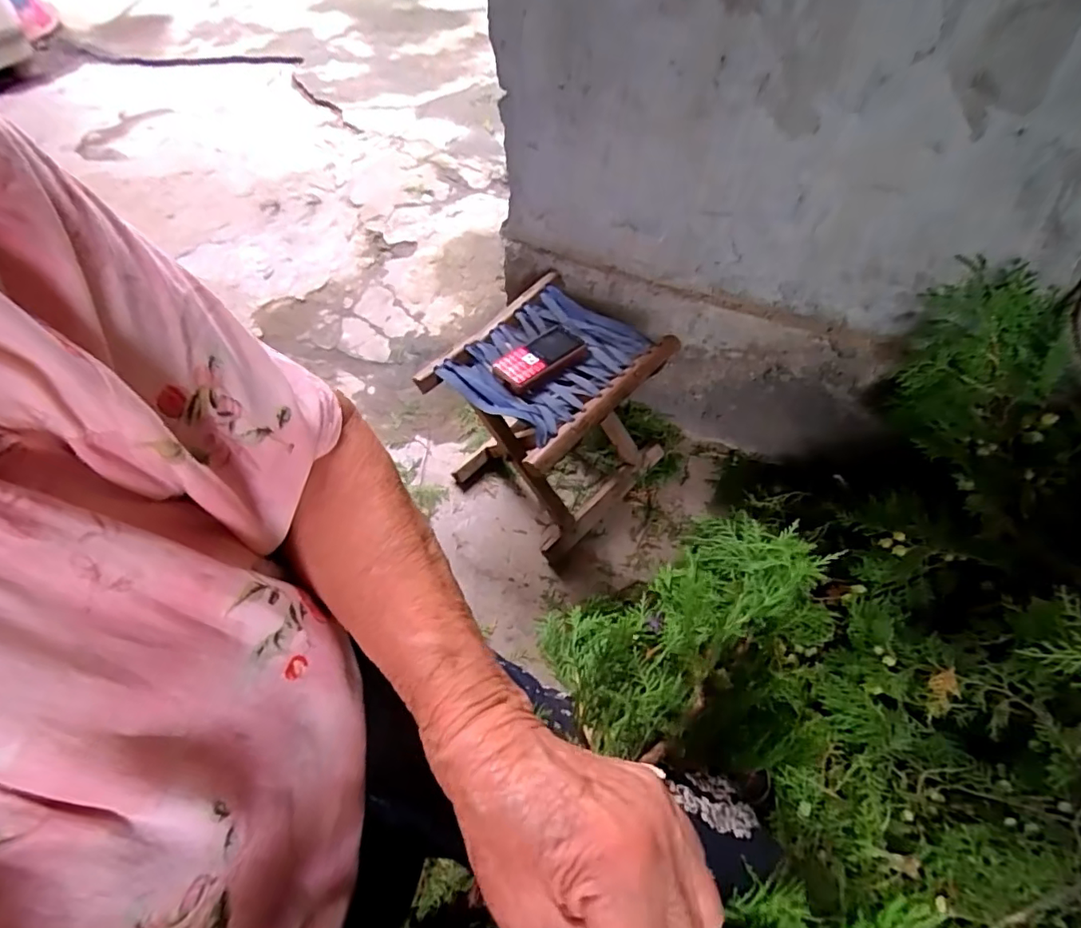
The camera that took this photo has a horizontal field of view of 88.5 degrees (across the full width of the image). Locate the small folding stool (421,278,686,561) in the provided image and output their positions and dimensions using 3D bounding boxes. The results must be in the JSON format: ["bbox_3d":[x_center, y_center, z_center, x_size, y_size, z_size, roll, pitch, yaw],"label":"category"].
[{"bbox_3d":[0.009,-0.056,0.791,0.241,0.242,0.277,38,63,25],"label":"small folding stool"}]

